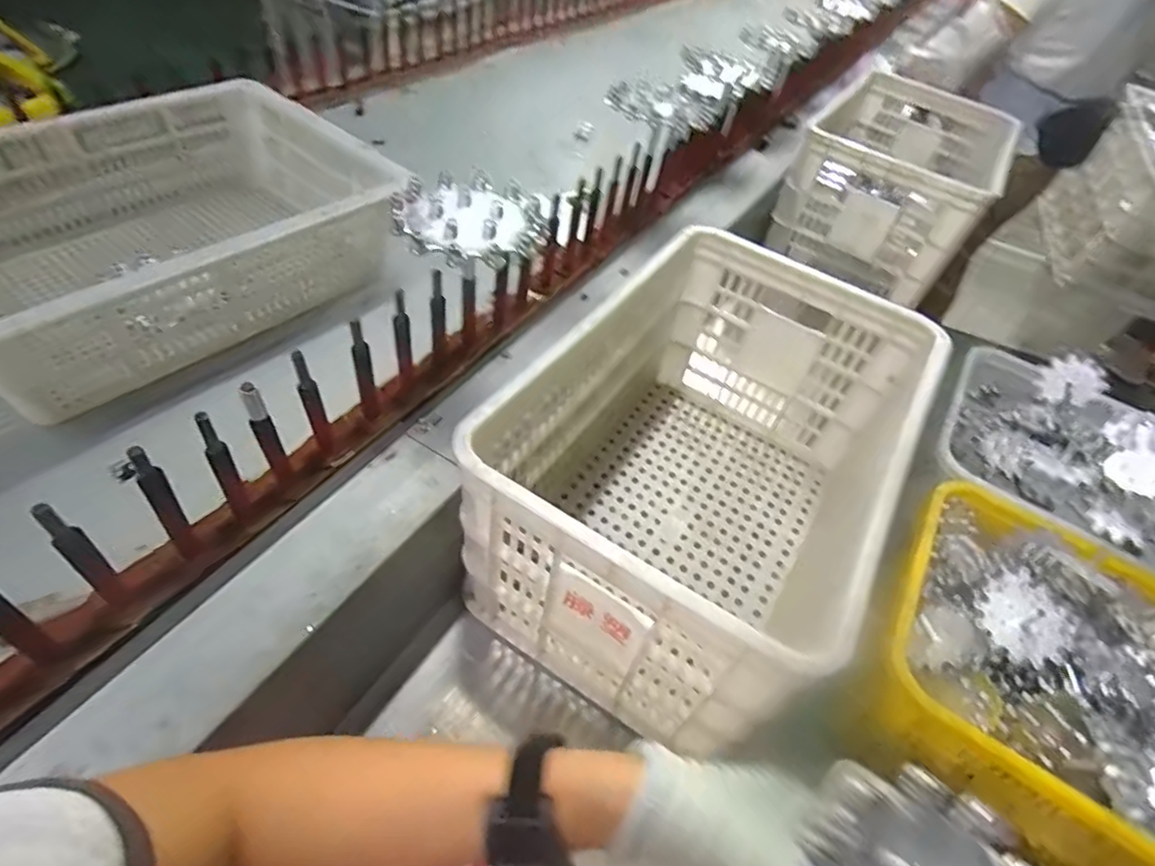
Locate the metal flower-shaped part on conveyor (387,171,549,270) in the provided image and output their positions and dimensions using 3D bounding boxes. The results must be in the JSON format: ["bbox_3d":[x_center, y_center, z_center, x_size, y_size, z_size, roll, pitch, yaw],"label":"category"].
[{"bbox_3d":[-0.109,-0.218,0.622,0.147,0.039,0.161,3,48,-4],"label":"metal flower-shaped part on conveyor"}]

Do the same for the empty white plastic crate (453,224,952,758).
[{"bbox_3d":[0.162,0.042,0.733,0.374,0.292,0.544,31,52,20],"label":"empty white plastic crate"}]

